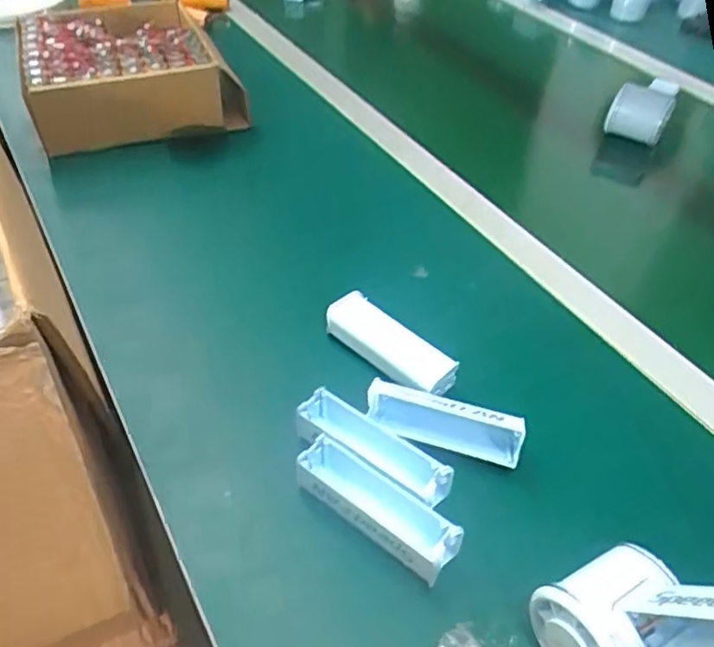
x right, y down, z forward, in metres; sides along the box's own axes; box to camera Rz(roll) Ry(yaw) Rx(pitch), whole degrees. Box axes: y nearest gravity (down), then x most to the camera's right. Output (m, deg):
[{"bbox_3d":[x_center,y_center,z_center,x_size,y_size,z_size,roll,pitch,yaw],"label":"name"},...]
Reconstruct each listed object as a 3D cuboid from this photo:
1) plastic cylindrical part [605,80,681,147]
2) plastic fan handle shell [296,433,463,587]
[{"bbox_3d":[0.309,-0.232,0.699,0.059,0.056,0.050,25,49,20],"label":"plastic cylindrical part"},{"bbox_3d":[0.010,0.107,0.372,0.100,0.030,0.032,30,51,24],"label":"plastic fan handle shell"}]

